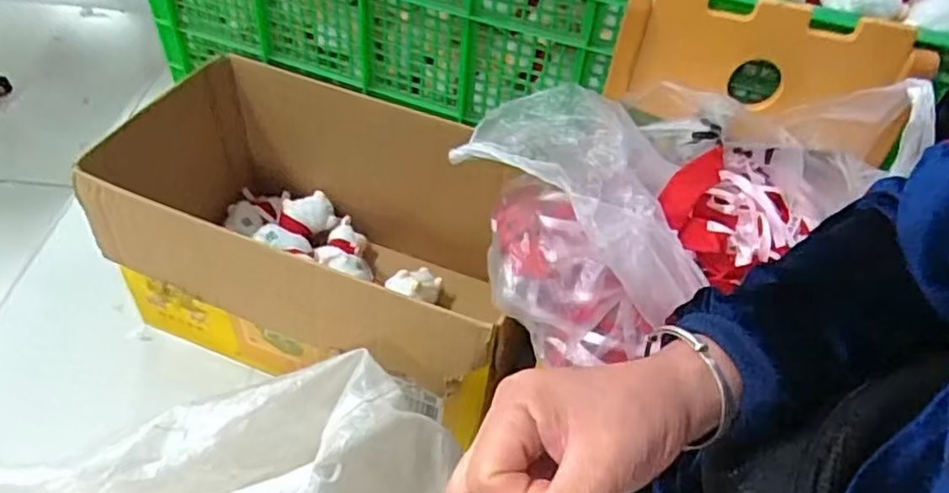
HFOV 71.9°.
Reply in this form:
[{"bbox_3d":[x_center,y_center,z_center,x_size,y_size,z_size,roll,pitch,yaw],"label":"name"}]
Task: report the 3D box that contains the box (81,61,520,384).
[{"bbox_3d":[-0.200,-0.002,0.878,0.528,0.294,0.310,21,48,12],"label":"box"}]

